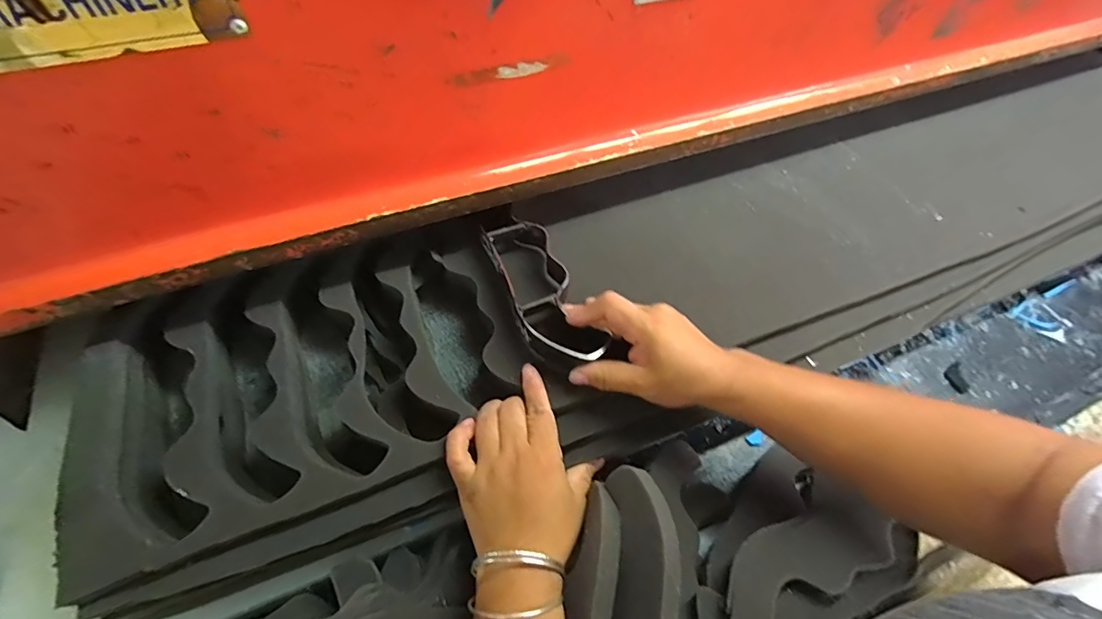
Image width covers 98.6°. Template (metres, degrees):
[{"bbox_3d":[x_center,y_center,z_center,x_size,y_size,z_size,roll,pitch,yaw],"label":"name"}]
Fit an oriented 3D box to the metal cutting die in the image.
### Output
[{"bbox_3d":[-0.011,-0.017,0.430,0.063,0.033,0.166,-19,61,-16],"label":"metal cutting die"}]

